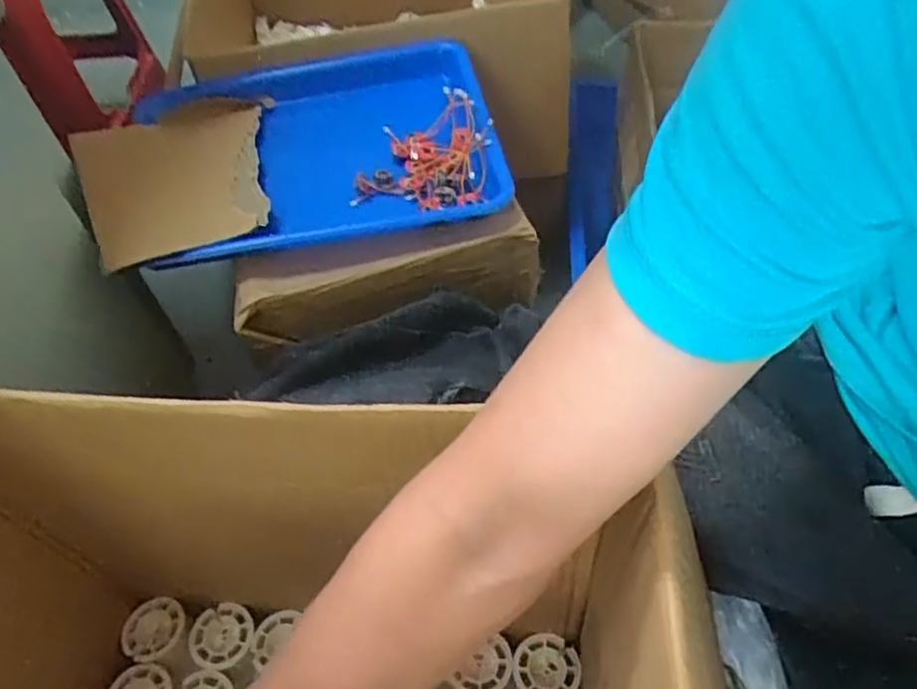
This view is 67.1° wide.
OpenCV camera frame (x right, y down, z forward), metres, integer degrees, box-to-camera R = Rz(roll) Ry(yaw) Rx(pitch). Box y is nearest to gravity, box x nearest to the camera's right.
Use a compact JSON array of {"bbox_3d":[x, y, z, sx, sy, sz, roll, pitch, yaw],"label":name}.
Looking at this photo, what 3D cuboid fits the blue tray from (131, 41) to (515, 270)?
[{"bbox_3d":[-0.127,-0.182,0.629,0.316,0.049,0.243,-9,52,-3],"label":"blue tray"}]

